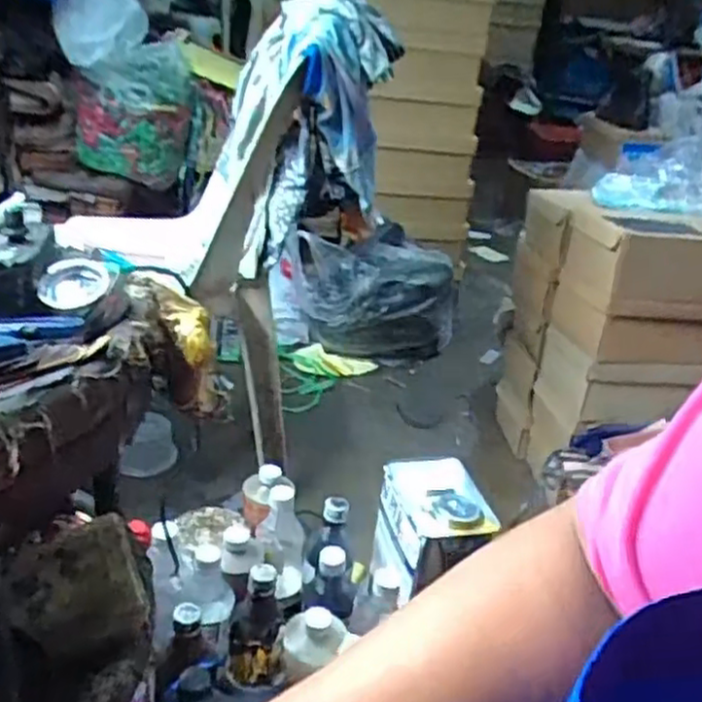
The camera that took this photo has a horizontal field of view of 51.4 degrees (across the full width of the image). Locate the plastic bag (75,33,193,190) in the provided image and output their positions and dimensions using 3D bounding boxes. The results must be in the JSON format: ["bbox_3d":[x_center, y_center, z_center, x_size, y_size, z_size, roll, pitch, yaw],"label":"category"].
[{"bbox_3d":[-0.520,-0.565,1.751,0.256,0.321,0.121,-4,28,-21],"label":"plastic bag"}]

